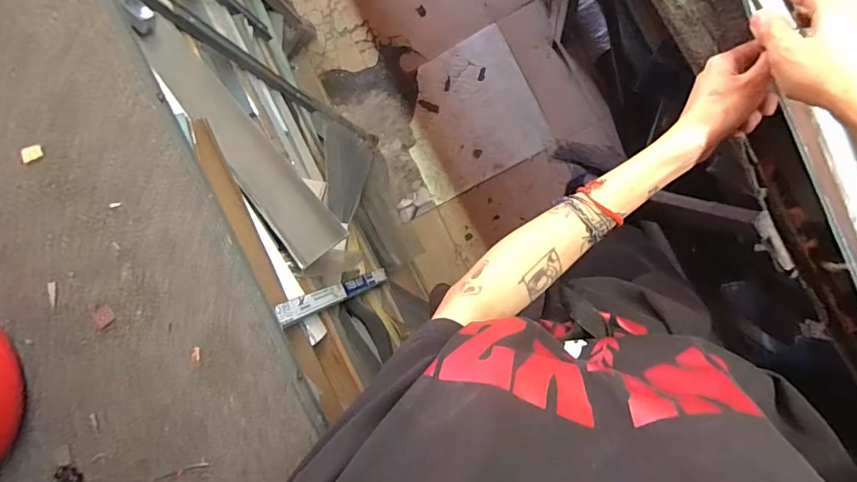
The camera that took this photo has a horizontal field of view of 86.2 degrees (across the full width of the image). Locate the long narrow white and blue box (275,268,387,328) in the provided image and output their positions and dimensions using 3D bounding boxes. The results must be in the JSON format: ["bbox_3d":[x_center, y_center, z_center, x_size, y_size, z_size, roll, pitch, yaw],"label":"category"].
[{"bbox_3d":[-0.127,0.076,0.706,0.030,0.429,0.027,-21,88,6],"label":"long narrow white and blue box"}]

